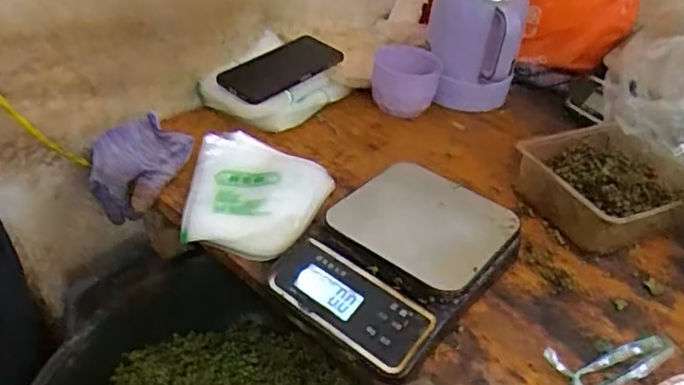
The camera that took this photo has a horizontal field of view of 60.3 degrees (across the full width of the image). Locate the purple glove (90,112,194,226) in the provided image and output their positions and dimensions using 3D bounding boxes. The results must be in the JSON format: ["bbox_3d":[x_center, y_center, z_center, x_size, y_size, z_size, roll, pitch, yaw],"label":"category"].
[{"bbox_3d":[-0.226,-0.017,0.677,0.100,0.097,0.092,4,38,-3],"label":"purple glove"}]

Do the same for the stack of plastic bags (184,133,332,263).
[{"bbox_3d":[-0.086,-0.004,0.607,0.134,0.039,0.159,8,38,2],"label":"stack of plastic bags"}]

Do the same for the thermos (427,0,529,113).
[{"bbox_3d":[0.189,-0.227,0.794,0.115,0.213,0.110,4,38,-3],"label":"thermos"}]

